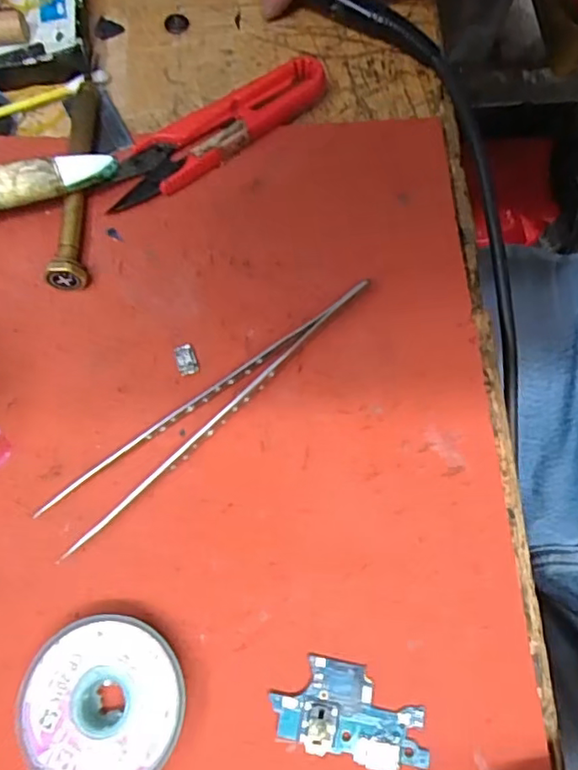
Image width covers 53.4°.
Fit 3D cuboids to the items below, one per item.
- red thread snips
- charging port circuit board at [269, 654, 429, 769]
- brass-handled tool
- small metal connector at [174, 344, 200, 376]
[{"bbox_3d":[-0.027,-0.099,0.227,0.095,0.011,0.026,-29,74,-9],"label":"red thread snips"},{"bbox_3d":[0.018,0.094,0.166,0.044,0.004,0.024,13,72,4],"label":"charging port circuit board"},{"bbox_3d":[-0.080,-0.078,0.218,0.013,0.014,0.089,-1,72,-1],"label":"brass-handled tool"},{"bbox_3d":[-0.036,-0.009,0.201,0.007,0.004,0.011,-18,73,-6],"label":"small metal connector"}]

